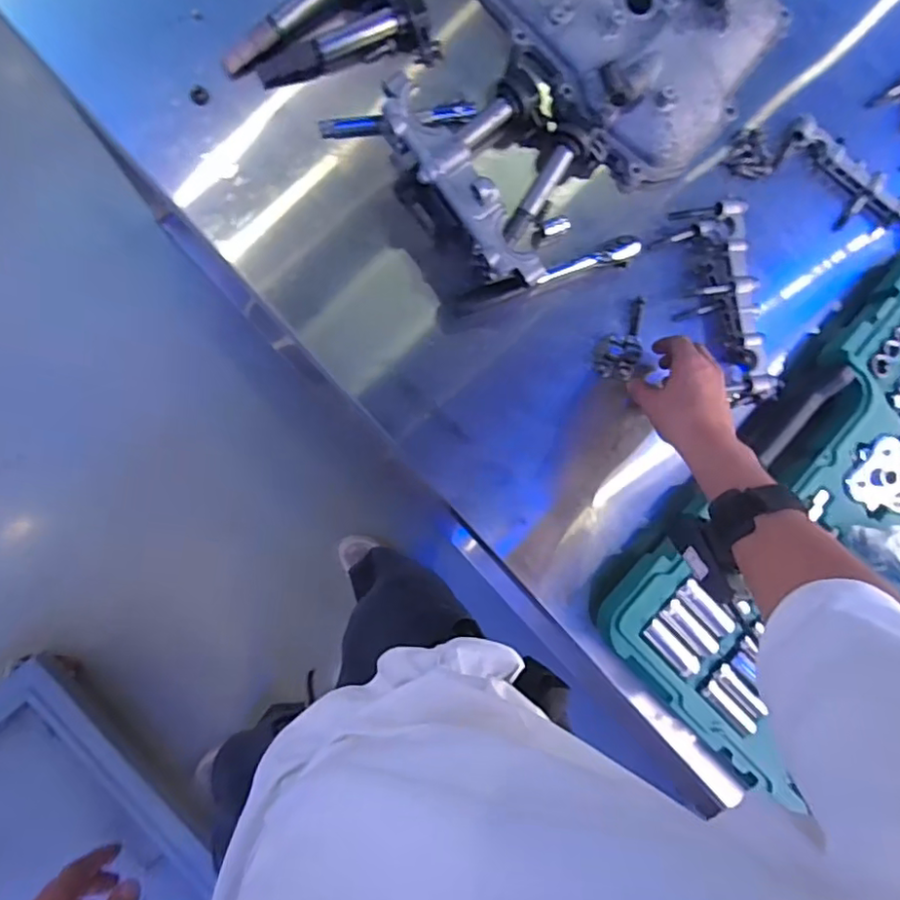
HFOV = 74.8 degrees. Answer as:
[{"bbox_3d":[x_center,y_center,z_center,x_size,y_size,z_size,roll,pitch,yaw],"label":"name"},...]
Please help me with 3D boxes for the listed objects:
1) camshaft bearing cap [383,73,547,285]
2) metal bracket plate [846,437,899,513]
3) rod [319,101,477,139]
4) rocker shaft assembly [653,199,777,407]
[{"bbox_3d":[0.006,-0.236,0.528,0.047,0.056,0.212,-37,94,-10],"label":"camshaft bearing cap"},{"bbox_3d":[0.425,0.030,0.581,0.059,0.015,0.073,-15,90,-11],"label":"metal bracket plate"},{"bbox_3d":[-0.044,-0.300,0.538,0.156,0.018,0.018,-25,92,-27],"label":"rod"},{"bbox_3d":[0.271,-0.145,0.596,0.081,0.039,0.203,-12,90,-11],"label":"rocker shaft assembly"}]

